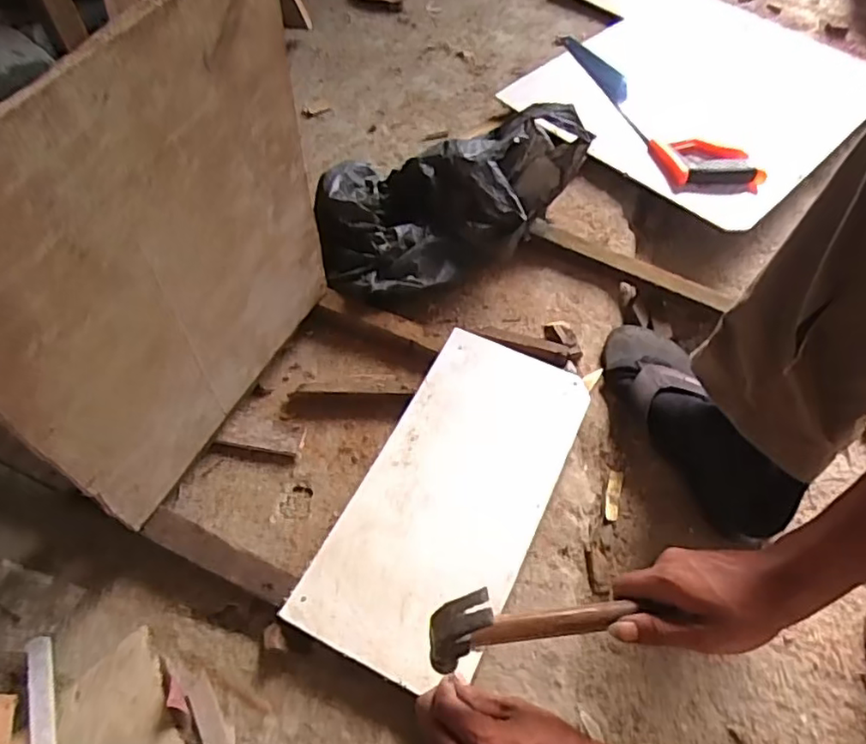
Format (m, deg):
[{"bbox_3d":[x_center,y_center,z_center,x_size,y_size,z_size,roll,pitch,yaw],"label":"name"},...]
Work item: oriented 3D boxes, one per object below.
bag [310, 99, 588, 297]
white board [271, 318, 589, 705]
[{"bbox_3d":[0.022,-0.222,0.776,0.345,0.126,0.224,-15,57,-7],"label":"bag"},{"bbox_3d":[0.019,0.114,0.603,0.176,0.016,0.353,25,60,18],"label":"white board"}]

